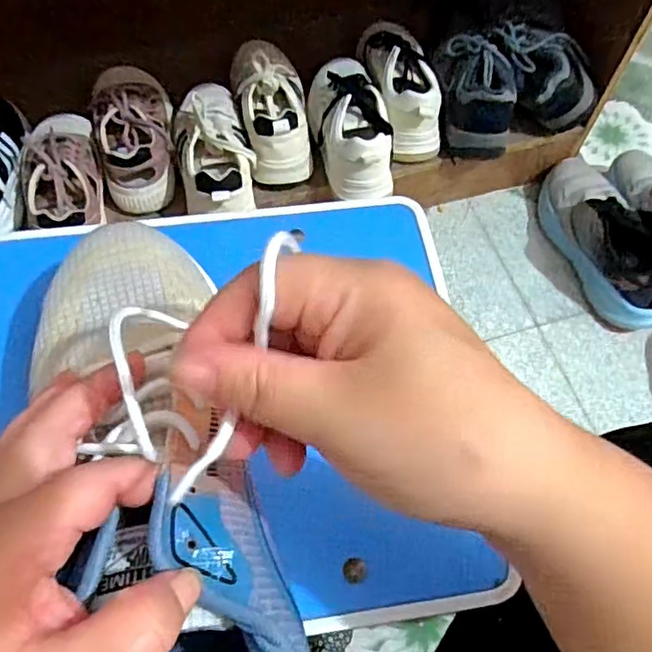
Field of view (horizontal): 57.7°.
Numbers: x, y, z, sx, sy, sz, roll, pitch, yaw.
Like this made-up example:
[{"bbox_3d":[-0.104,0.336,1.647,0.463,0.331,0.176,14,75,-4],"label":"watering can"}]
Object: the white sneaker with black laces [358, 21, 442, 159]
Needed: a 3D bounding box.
[{"bbox_3d":[0.107,-0.349,0.851,0.082,0.089,0.223,-9,63,-6],"label":"white sneaker with black laces"}]

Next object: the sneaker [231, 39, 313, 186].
[{"bbox_3d":[-0.076,-0.310,0.810,0.091,0.086,0.224,-8,63,-6],"label":"sneaker"}]

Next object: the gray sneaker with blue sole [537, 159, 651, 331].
[{"bbox_3d":[0.410,-0.138,0.866,0.103,0.110,0.283,-15,64,-9],"label":"gray sneaker with blue sole"}]

